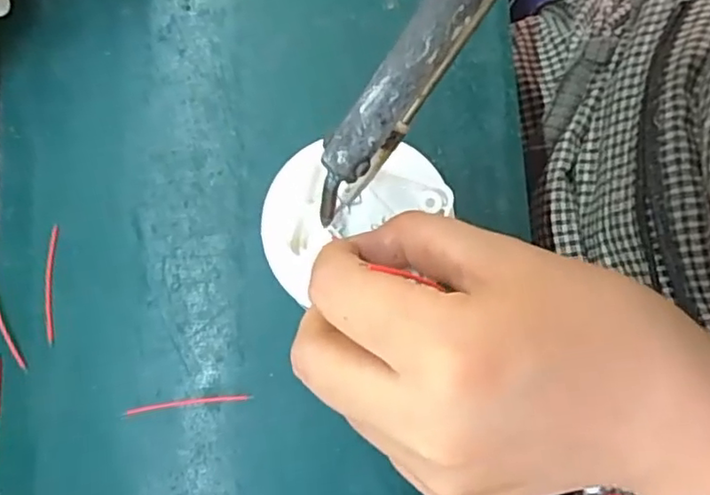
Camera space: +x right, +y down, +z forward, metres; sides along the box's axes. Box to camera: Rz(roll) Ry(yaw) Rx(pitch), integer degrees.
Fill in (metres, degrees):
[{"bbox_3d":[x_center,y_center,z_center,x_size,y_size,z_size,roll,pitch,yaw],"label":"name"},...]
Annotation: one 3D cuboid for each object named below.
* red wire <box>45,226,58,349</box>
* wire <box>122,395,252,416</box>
[{"bbox_3d":[-0.138,0.016,0.278,0.005,0.004,0.053,-2,80,0],"label":"red wire"},{"bbox_3d":[-0.073,0.068,0.268,0.056,0.004,0.004,-7,80,-1],"label":"wire"}]

